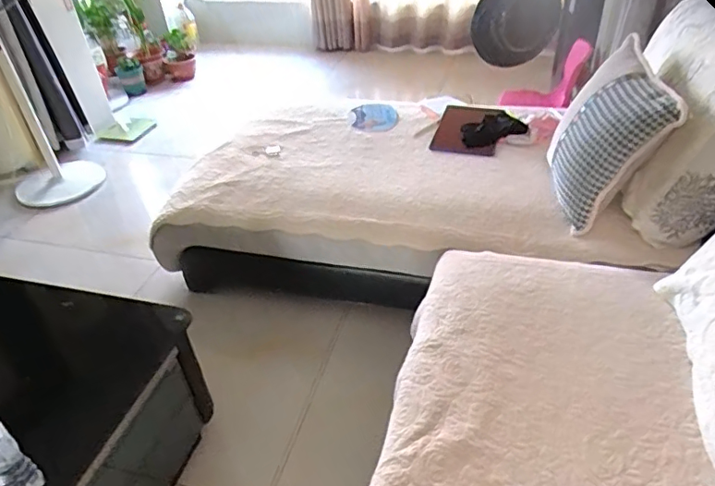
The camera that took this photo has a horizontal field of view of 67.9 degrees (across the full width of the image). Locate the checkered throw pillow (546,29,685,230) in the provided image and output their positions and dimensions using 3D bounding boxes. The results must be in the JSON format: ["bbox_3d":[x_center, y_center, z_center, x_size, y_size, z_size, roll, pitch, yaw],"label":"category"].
[{"bbox_3d":[0.659,-0.301,1.445,0.117,0.388,0.402,14,45,-23],"label":"checkered throw pillow"}]

